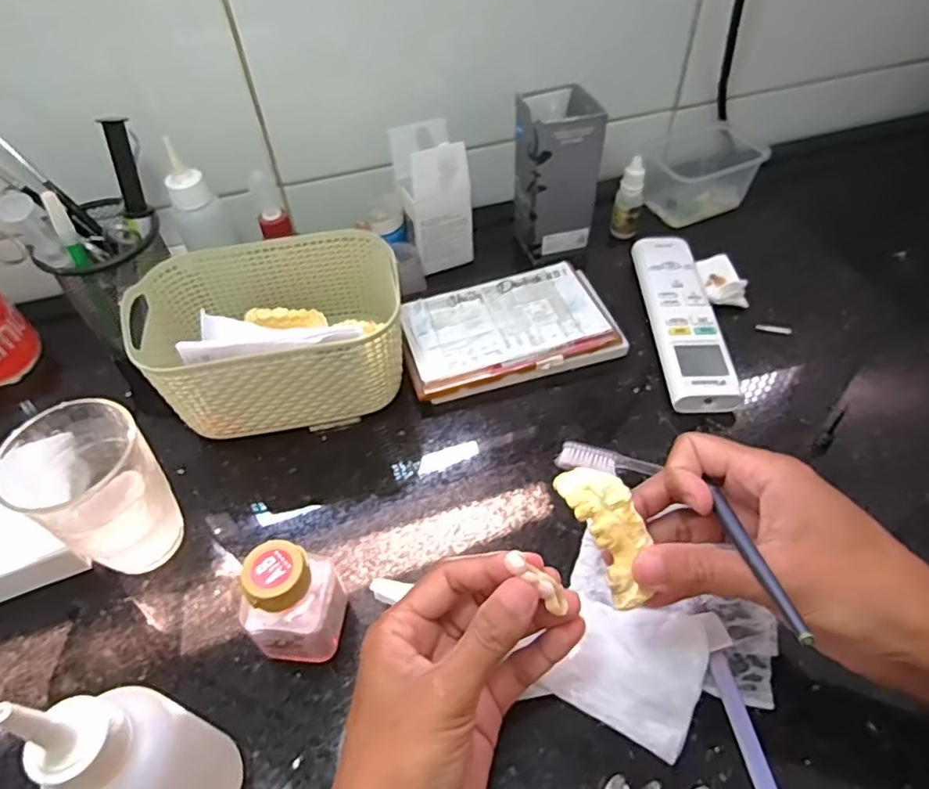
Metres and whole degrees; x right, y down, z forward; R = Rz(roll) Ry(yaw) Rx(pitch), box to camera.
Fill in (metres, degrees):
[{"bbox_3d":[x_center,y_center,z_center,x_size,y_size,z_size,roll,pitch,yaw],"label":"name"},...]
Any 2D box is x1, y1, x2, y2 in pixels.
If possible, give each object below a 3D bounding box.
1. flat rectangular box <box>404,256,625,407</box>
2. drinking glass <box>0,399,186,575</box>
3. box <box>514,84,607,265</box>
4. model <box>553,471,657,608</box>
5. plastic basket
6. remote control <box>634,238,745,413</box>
[{"bbox_3d":[0.033,-0.049,0.462,0.158,0.027,0.095,-13,50,-7],"label":"flat rectangular box"},{"bbox_3d":[-0.196,0.057,0.335,0.062,0.096,0.061,17,52,17],"label":"drinking glass"},{"bbox_3d":[0.078,-0.186,0.515,0.063,0.130,0.053,-9,49,-4],"label":"box"},{"bbox_3d":[0.067,0.064,0.275,0.025,0.016,0.065,-20,84,-13],"label":"model"},{"bbox_3d":[-0.129,-0.043,0.421,0.158,0.090,0.120,-9,49,-4],"label":"plastic basket"},{"bbox_3d":[0.166,-0.060,0.462,0.047,0.025,0.174,-2,49,2],"label":"remote control"}]

